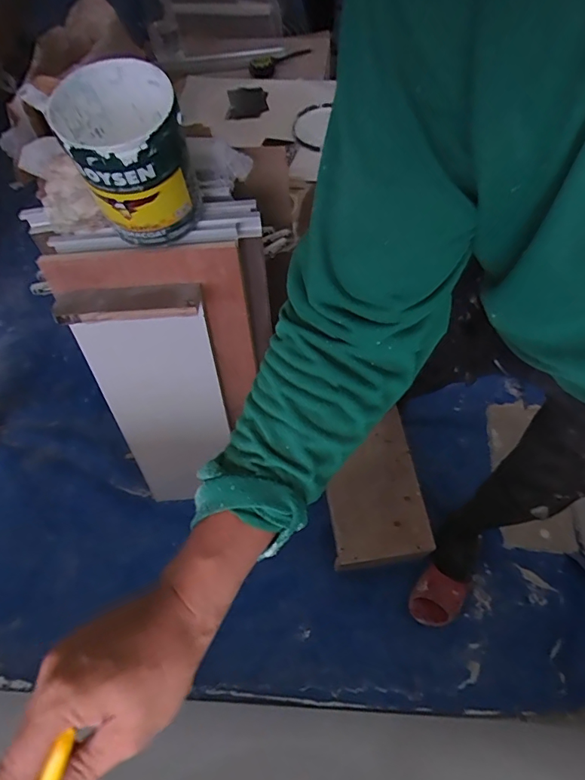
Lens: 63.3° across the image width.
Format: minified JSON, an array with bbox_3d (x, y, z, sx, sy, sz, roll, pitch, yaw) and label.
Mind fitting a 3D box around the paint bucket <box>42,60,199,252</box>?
[{"bbox_3d":[-0.241,-0.346,0.724,0.170,0.213,0.182,-16,64,-6],"label":"paint bucket"}]

